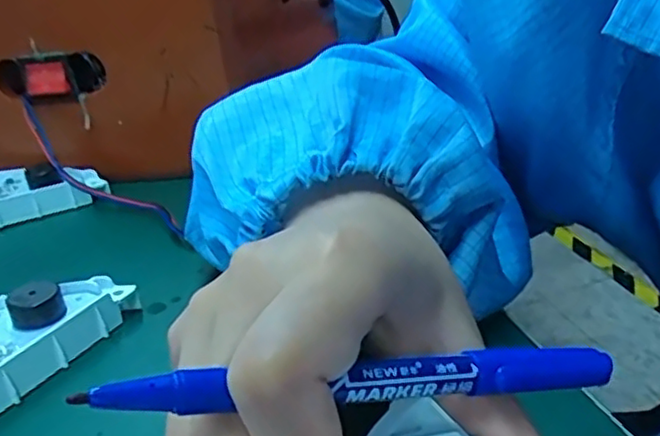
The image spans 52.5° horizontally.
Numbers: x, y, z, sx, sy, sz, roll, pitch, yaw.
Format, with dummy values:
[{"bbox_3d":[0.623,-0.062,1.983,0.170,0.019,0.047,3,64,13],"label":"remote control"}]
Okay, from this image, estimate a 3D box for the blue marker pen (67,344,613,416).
[{"bbox_3d":[0.012,0.036,0.153,0.129,0.009,0.009,2,19,-22],"label":"blue marker pen"}]

